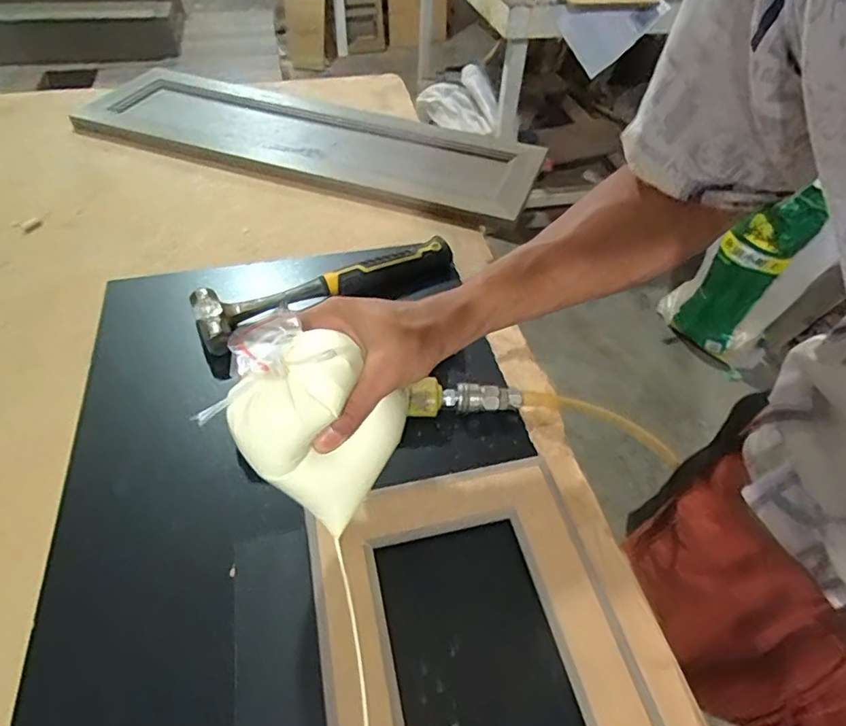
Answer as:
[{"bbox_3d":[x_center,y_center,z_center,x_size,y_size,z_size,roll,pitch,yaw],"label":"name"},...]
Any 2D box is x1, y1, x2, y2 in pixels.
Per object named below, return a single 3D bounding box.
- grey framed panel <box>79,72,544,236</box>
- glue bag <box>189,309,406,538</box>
[{"bbox_3d":[-0.168,-0.336,0.790,0.666,0.030,0.232,18,51,14],"label":"grey framed panel"},{"bbox_3d":[-0.066,0.037,0.332,0.073,0.133,0.085,20,51,16],"label":"glue bag"}]

